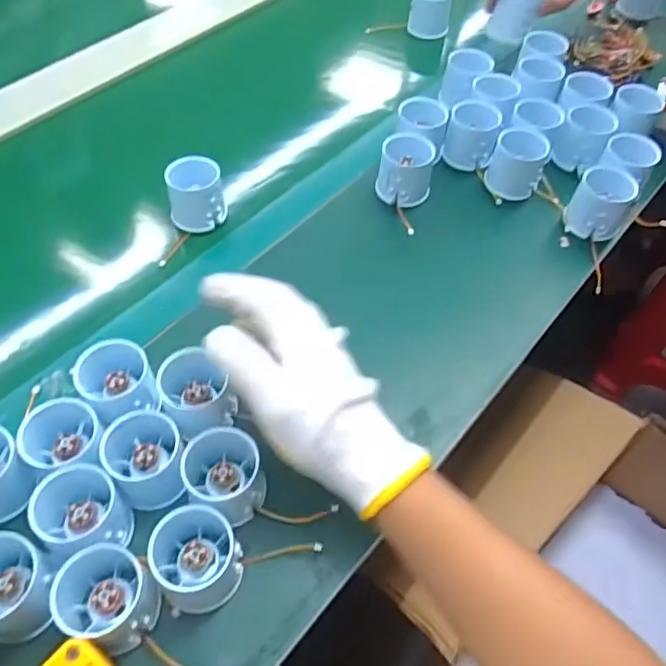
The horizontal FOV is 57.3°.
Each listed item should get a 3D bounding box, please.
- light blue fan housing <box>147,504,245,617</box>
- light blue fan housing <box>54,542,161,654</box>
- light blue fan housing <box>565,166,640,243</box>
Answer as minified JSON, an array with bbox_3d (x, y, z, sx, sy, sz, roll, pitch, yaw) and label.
[{"bbox_3d":[-0.088,0.141,0.389,0.055,0.049,0.056,1,54,-1],"label":"light blue fan housing"},{"bbox_3d":[-0.140,0.161,0.371,0.061,0.046,0.056,29,58,18],"label":"light blue fan housing"},{"bbox_3d":[0.261,-0.125,0.593,0.055,0.053,0.054,29,58,18],"label":"light blue fan housing"}]

